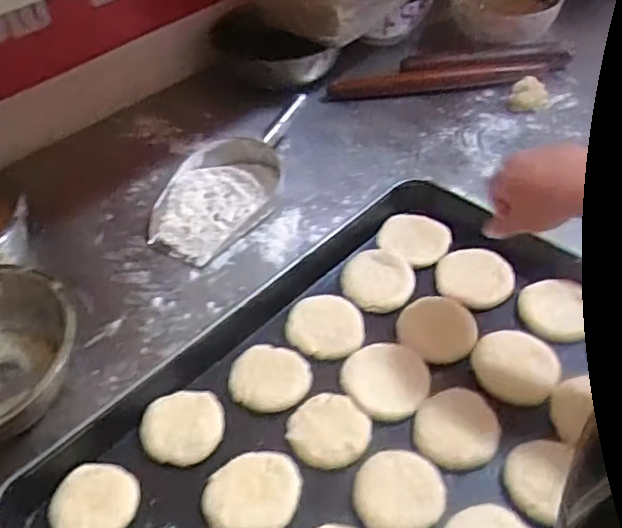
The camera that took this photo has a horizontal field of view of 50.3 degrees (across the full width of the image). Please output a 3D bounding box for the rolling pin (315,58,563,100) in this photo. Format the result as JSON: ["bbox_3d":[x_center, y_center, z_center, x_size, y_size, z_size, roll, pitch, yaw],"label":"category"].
[{"bbox_3d":[0.216,-0.302,1.044,0.387,0.037,0.040,-9,46,-1],"label":"rolling pin"}]

